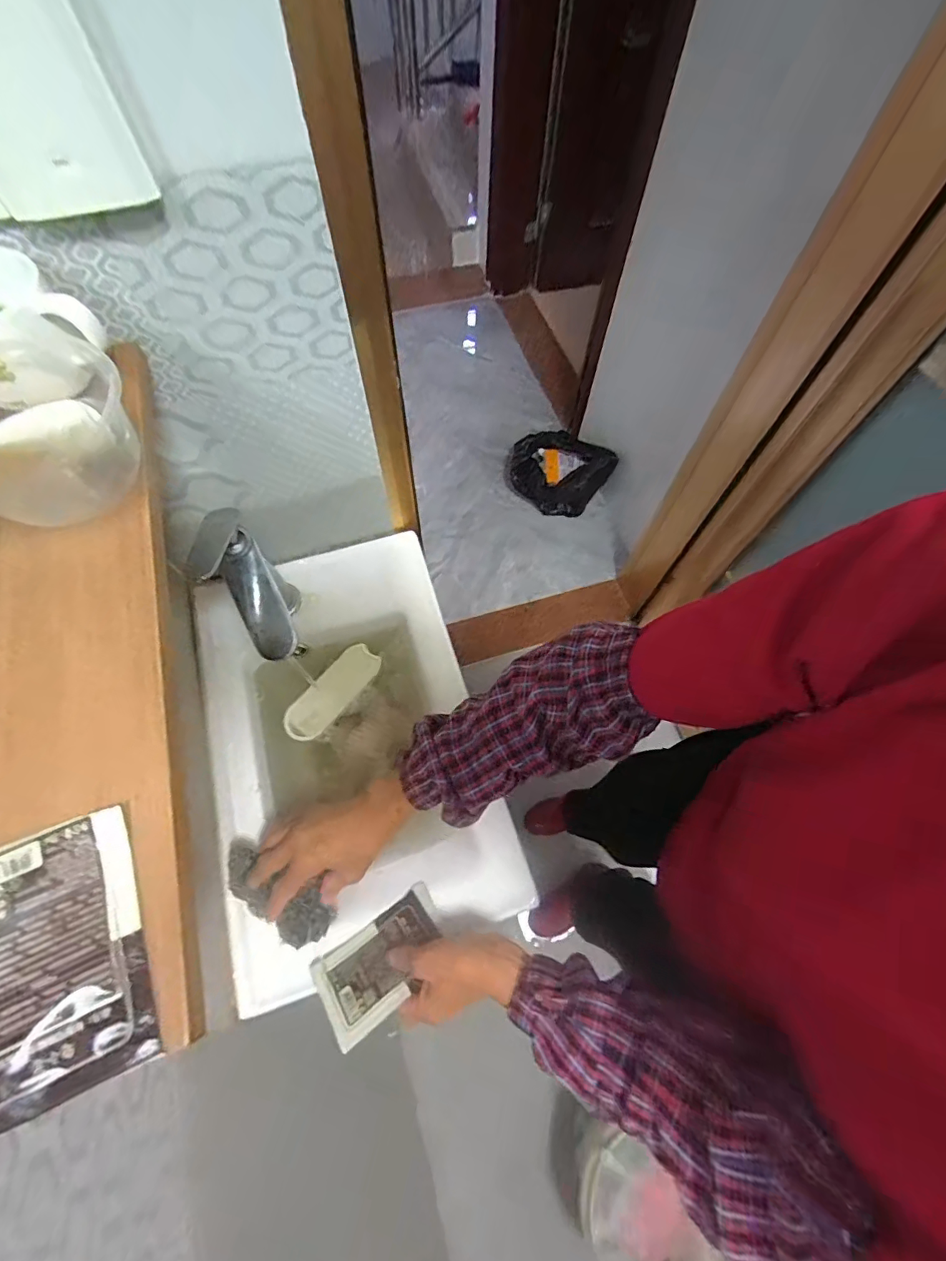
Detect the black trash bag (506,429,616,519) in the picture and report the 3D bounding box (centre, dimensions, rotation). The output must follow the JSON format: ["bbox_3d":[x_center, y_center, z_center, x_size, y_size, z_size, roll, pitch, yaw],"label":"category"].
[{"bbox_3d":[0.264,-0.522,1.626,0.332,0.237,0.189,33,70,13],"label":"black trash bag"}]

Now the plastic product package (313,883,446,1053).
[{"bbox_3d":[-0.084,0.317,0.480,0.125,0.009,0.082,-29,46,-21],"label":"plastic product package"}]

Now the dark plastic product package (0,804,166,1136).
[{"bbox_3d":[-0.185,0.143,0.214,0.078,0.008,0.106,-23,68,-10],"label":"dark plastic product package"}]

